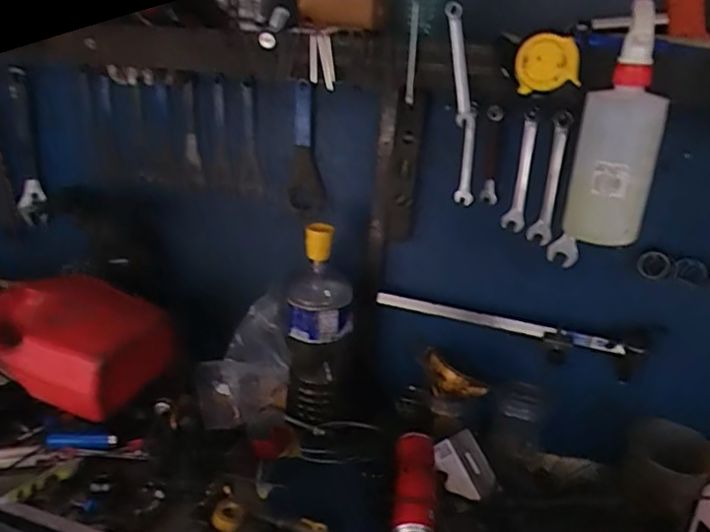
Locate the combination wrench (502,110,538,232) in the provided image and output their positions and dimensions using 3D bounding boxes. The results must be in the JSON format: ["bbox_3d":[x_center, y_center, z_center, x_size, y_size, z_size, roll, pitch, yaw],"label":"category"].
[{"bbox_3d":[0.235,-0.132,0.838,0.030,0.166,0.010,1,20,-4],"label":"combination wrench"}]

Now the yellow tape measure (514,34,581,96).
[{"bbox_3d":[0.189,-0.195,0.575,0.060,0.052,0.024,1,22,-7],"label":"yellow tape measure"}]

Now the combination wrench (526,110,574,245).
[{"bbox_3d":[0.271,-0.120,0.826,0.032,0.183,0.015,13,23,26],"label":"combination wrench"}]

